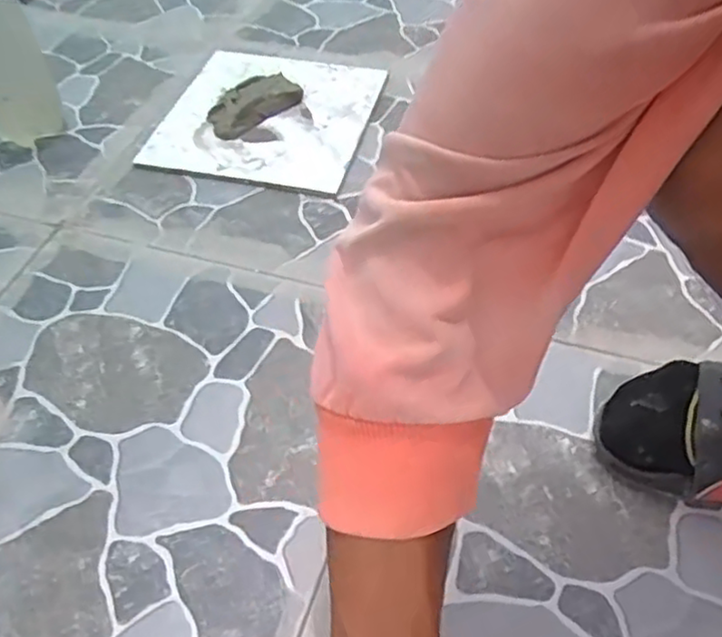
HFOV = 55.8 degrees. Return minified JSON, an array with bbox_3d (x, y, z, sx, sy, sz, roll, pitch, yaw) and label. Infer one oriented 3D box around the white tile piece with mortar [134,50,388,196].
[{"bbox_3d":[-0.112,-0.261,0.851,0.229,0.024,0.276,10,52,11],"label":"white tile piece with mortar"}]

